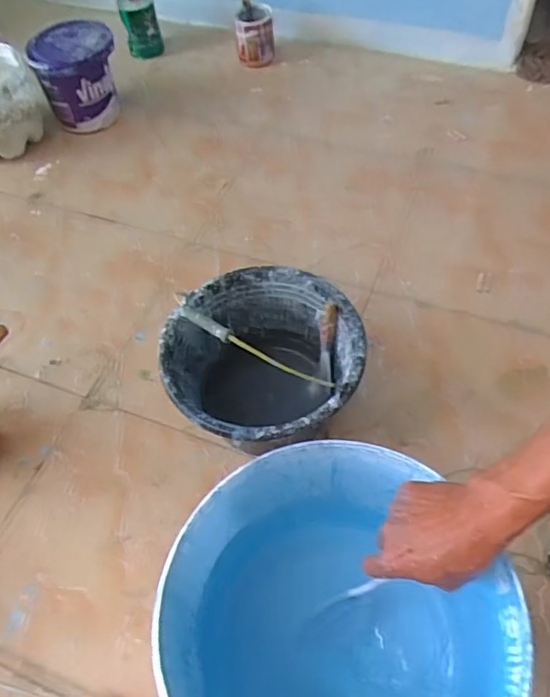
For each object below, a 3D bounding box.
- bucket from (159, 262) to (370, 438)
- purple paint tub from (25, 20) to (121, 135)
[{"bbox_3d":[-0.015,0.042,0.927,0.291,0.189,0.292,-2,57,2],"label":"bucket"},{"bbox_3d":[-0.472,-0.658,1.405,0.195,0.190,0.177,-19,58,-9],"label":"purple paint tub"}]

